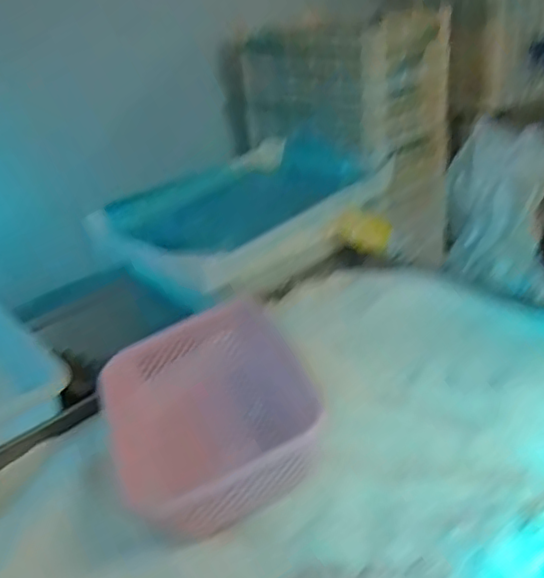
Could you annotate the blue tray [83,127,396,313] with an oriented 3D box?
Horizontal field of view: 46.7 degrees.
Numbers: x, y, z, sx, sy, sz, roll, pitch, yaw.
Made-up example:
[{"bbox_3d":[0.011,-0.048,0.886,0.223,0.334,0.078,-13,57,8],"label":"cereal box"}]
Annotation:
[{"bbox_3d":[-0.016,-0.139,1.045,0.237,0.087,0.522,19,39,38],"label":"blue tray"}]

